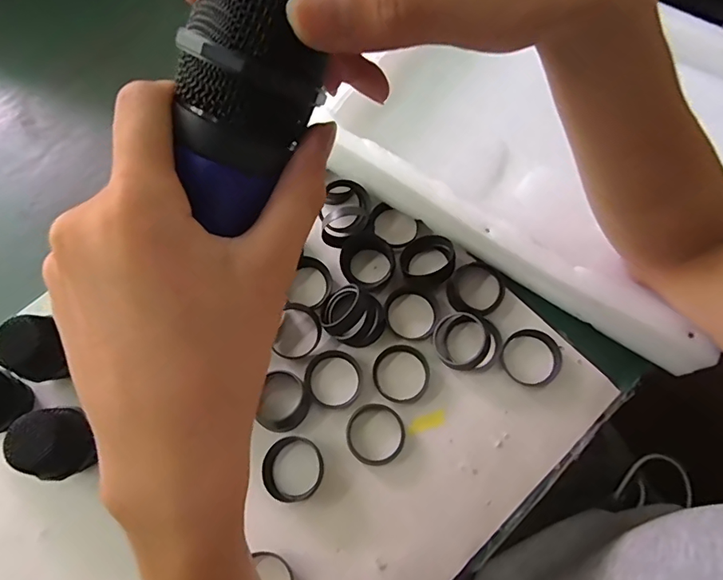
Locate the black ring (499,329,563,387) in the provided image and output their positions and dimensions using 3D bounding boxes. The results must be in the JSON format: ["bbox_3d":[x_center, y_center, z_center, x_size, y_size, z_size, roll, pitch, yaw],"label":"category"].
[{"bbox_3d":[0.131,0.052,0.368,0.045,0.006,0.043,-1,70,2],"label":"black ring"}]

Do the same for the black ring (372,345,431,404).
[{"bbox_3d":[0.031,0.065,0.370,0.045,0.007,0.043,-1,70,2],"label":"black ring"}]

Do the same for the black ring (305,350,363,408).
[{"bbox_3d":[-0.021,0.069,0.368,0.043,0.007,0.043,-1,70,2],"label":"black ring"}]

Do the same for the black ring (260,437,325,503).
[{"bbox_3d":[-0.050,0.130,0.346,0.044,0.009,0.044,-1,70,2],"label":"black ring"}]

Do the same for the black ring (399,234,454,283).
[{"bbox_3d":[0.054,-0.027,0.393,0.044,0.013,0.039,8,71,5],"label":"black ring"}]

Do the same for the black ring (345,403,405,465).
[{"bbox_3d":[0.010,0.107,0.355,0.044,0.007,0.044,-1,70,2],"label":"black ring"}]

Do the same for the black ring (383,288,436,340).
[{"bbox_3d":[0.039,0.019,0.384,0.043,0.009,0.043,-1,70,2],"label":"black ring"}]

